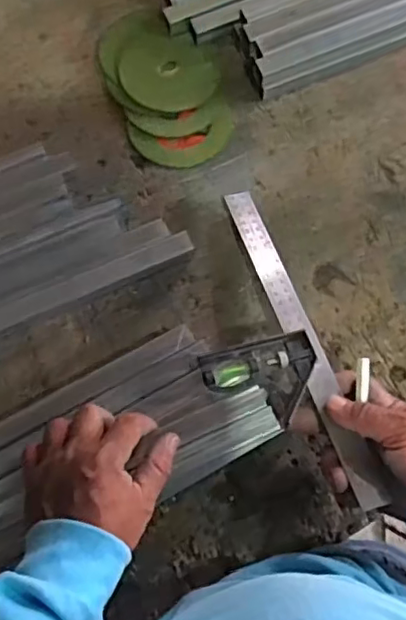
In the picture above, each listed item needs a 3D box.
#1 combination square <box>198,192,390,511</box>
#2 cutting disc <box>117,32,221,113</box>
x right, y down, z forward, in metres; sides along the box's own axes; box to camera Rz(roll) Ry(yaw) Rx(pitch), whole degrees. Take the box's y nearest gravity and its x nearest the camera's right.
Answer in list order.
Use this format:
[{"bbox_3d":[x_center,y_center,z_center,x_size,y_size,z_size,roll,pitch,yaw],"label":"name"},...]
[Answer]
[{"bbox_3d":[0.048,0.027,0.504,0.103,0.031,0.292,-16,64,-4],"label":"combination square"},{"bbox_3d":[-0.036,-0.246,0.620,0.092,0.004,0.095,0,77,-2],"label":"cutting disc"}]

